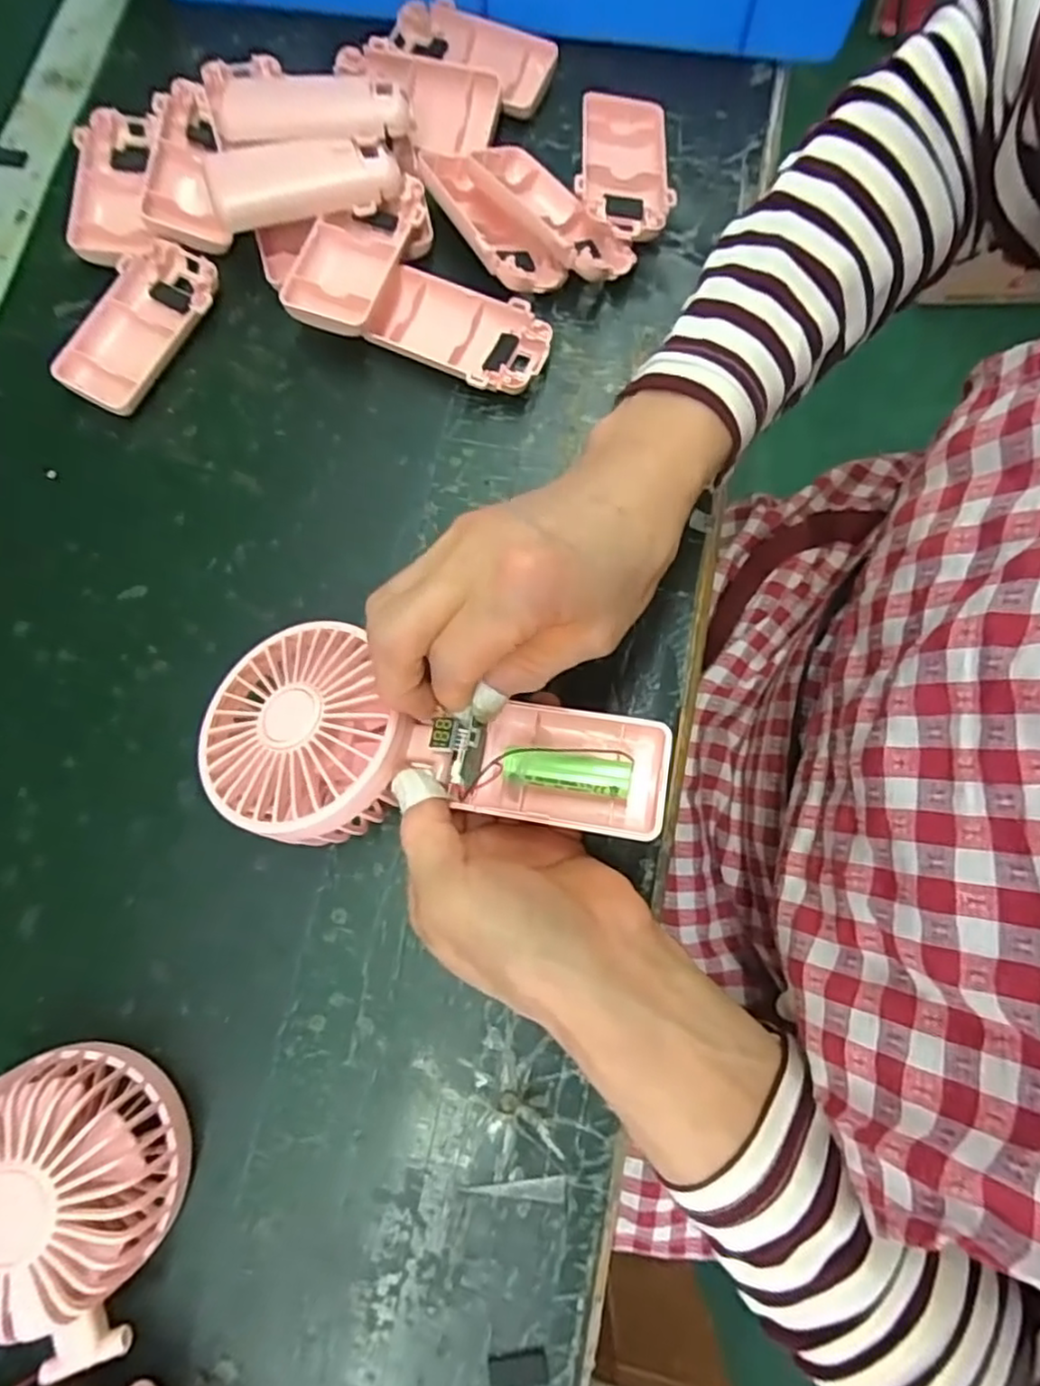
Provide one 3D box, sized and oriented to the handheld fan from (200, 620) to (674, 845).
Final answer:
[{"bbox_3d":[-0.036,0.018,0.262,0.181,0.043,0.083,8,78,4],"label":"handheld fan"}]

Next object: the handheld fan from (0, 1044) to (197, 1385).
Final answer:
[{"bbox_3d":[-0.142,0.238,0.247,0.079,0.049,0.210,-29,78,-5],"label":"handheld fan"}]

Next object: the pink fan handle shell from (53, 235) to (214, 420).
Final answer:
[{"bbox_3d":[-0.198,-0.192,0.363,0.048,0.016,0.095,27,80,7],"label":"pink fan handle shell"}]

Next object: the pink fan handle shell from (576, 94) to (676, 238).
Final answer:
[{"bbox_3d":[0.057,-0.283,0.371,0.050,0.021,0.096,5,78,2],"label":"pink fan handle shell"}]

